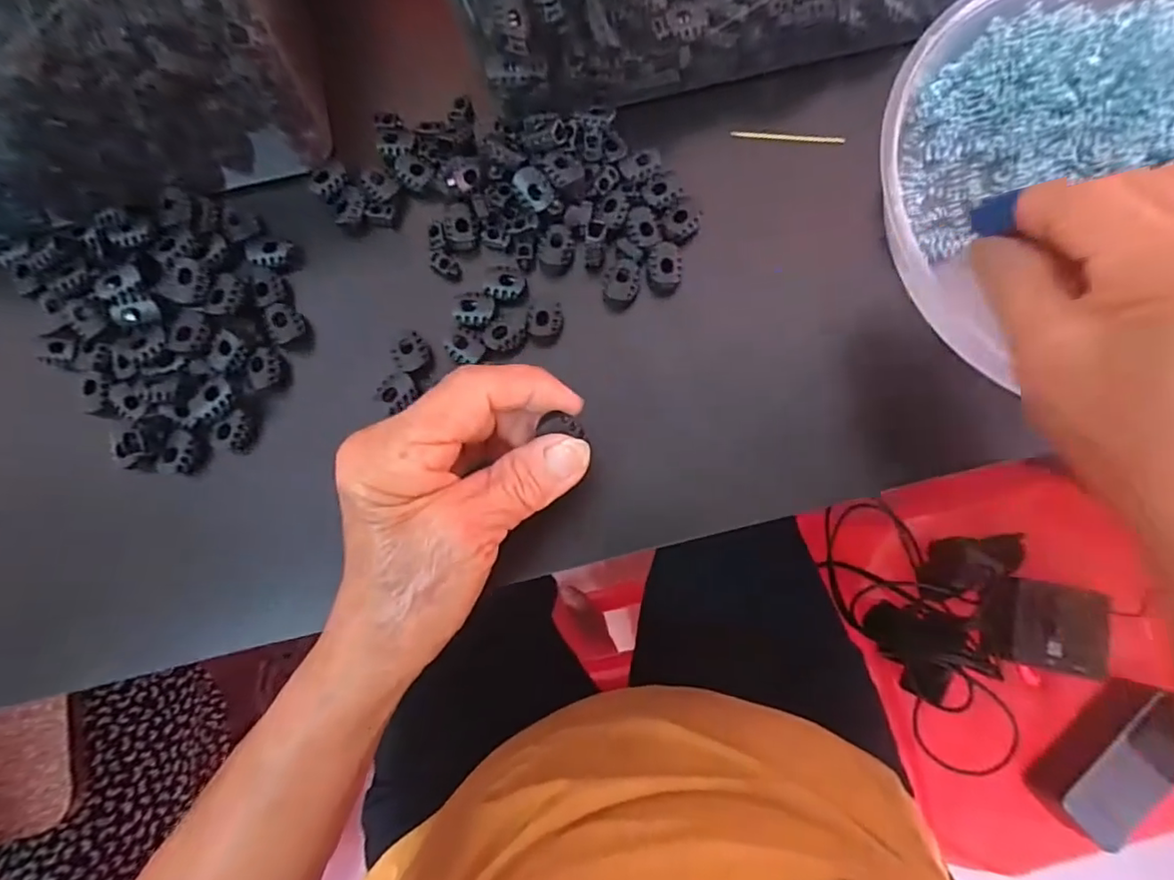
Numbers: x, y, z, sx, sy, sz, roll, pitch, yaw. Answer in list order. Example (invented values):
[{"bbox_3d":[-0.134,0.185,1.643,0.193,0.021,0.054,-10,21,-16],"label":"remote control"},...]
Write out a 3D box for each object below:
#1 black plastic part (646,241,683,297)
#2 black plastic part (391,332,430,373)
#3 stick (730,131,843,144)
[{"bbox_3d":[0.039,-0.086,0.291,0.017,0.011,0.023,2,82,1],"label":"black plastic part"},{"bbox_3d":[-0.086,-0.043,0.284,0.015,0.008,0.018,40,85,6],"label":"black plastic part"},{"bbox_3d":[0.105,-0.158,0.301,0.058,0.004,0.004,3,82,2],"label":"stick"}]

